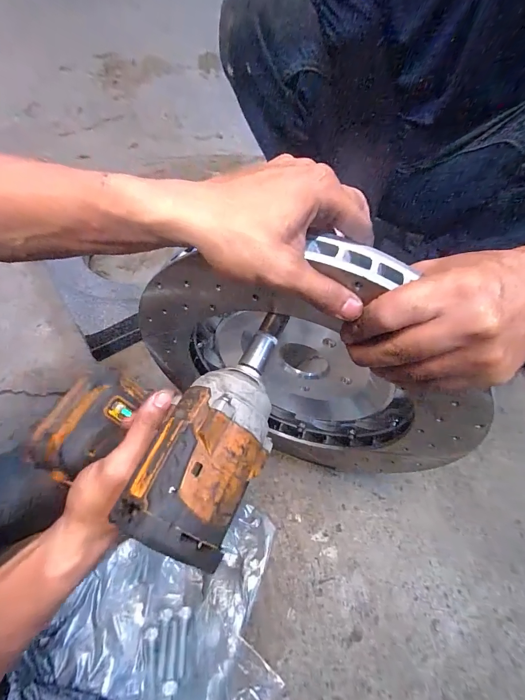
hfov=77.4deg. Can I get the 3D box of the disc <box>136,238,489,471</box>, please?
[{"bbox_3d":[0.040,0.019,0.364,0.351,0.327,0.056,18,56,10],"label":"disc"}]

